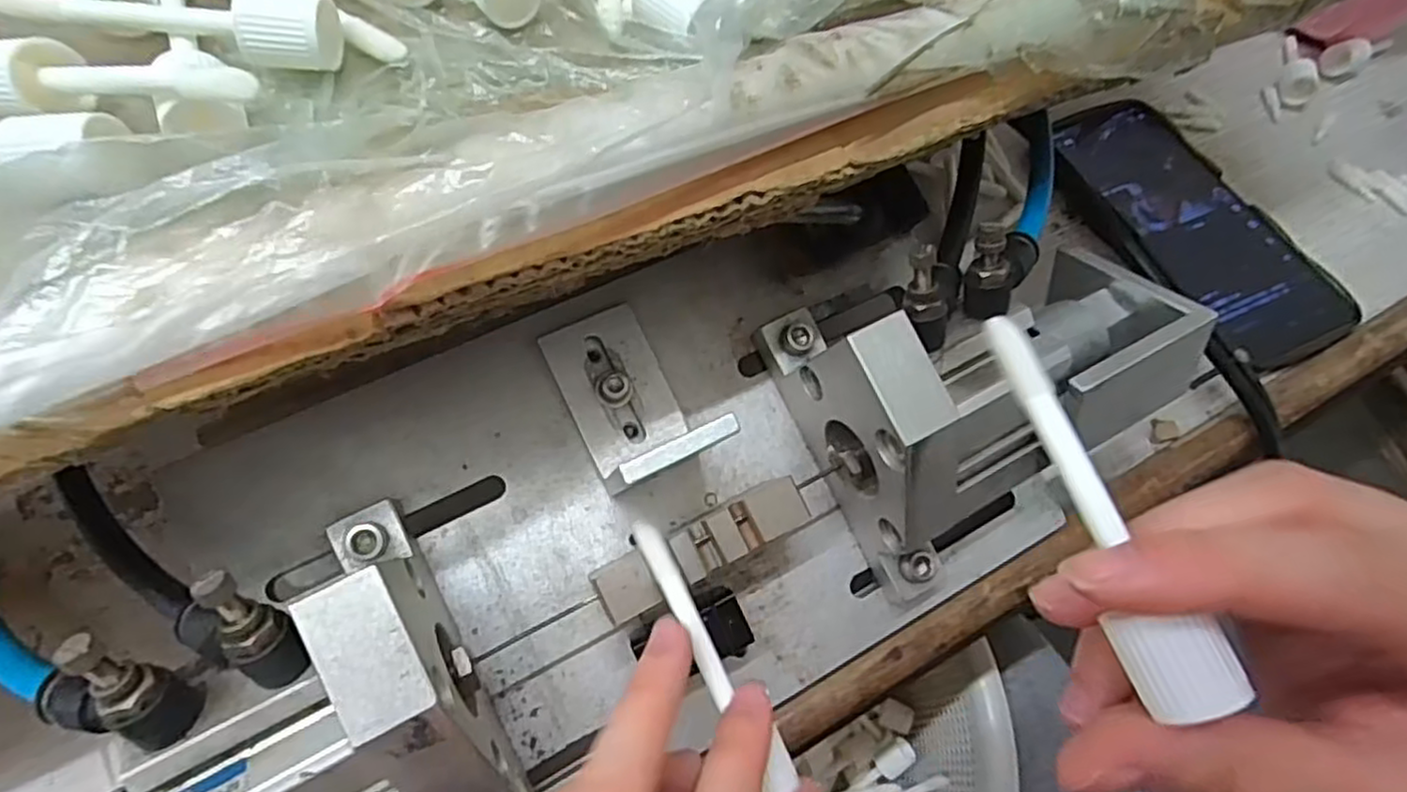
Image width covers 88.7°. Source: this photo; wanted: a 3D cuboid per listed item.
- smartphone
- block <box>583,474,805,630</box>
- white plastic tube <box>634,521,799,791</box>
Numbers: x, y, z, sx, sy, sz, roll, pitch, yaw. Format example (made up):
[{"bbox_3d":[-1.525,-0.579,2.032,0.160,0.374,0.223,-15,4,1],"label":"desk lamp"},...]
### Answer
[{"bbox_3d":[0.253,-0.090,0.369,0.079,0.009,0.163,-19,66,-13],"label":"smartphone"},{"bbox_3d":[0.000,0.046,0.221,0.068,0.009,0.016,-25,68,-16],"label":"block"},{"bbox_3d":[0.001,0.071,0.202,0.010,0.007,0.079,-27,72,-16],"label":"white plastic tube"}]

